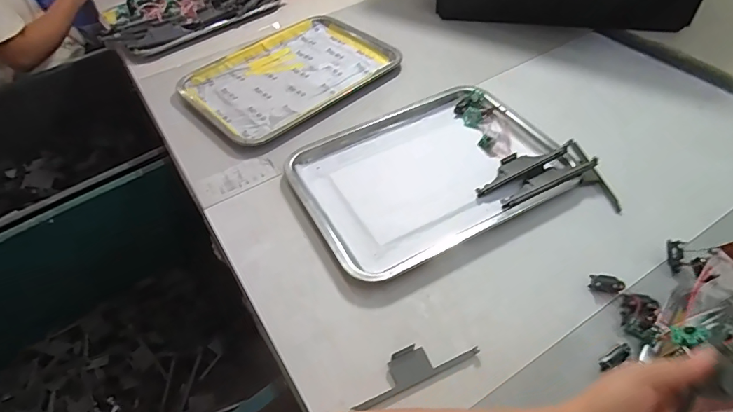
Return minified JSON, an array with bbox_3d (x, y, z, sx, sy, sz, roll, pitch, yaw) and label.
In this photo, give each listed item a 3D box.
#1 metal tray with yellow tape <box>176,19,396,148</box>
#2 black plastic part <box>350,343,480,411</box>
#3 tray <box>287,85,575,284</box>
[{"bbox_3d":[-0.134,-0.242,0.802,0.351,0.027,0.250,-36,55,-25],"label":"metal tray with yellow tape"},{"bbox_3d":[0.047,0.159,0.442,0.127,0.008,0.034,-21,50,-13],"label":"black plastic part"},{"bbox_3d":[0.087,-0.049,0.622,0.350,0.021,0.252,-24,51,-16],"label":"tray"}]

